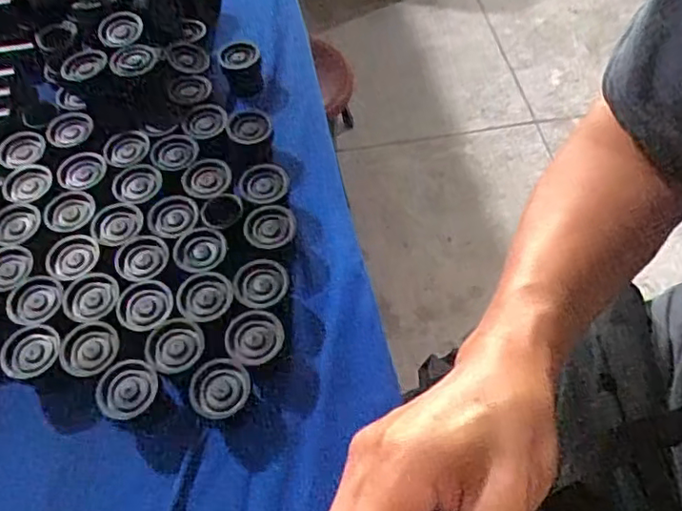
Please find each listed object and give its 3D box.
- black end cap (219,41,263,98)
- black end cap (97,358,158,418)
[{"bbox_3d":[-0.082,-0.155,0.494,0.030,0.030,0.036,-14,58,-7],"label":"black end cap"},{"bbox_3d":[-0.124,0.078,0.349,0.034,0.011,0.029,-39,64,-20],"label":"black end cap"}]

